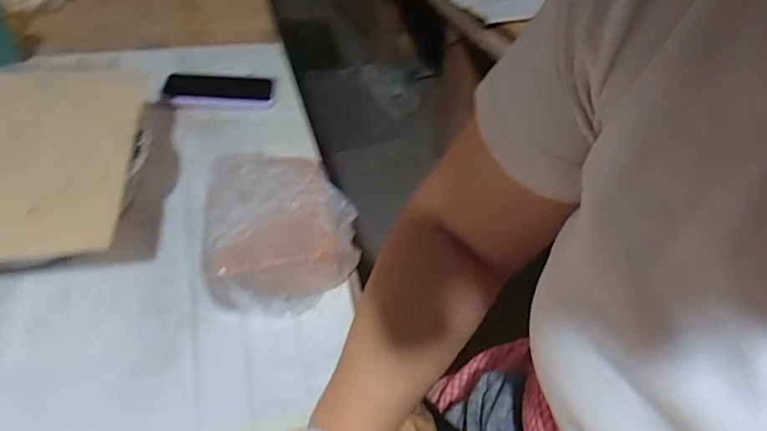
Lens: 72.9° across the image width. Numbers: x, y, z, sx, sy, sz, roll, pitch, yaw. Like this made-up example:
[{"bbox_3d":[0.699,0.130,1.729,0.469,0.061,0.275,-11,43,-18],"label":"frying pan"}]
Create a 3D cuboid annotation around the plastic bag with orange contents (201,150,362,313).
[{"bbox_3d":[-0.095,0.013,0.491,0.131,0.064,0.153,-3,42,-8],"label":"plastic bag with orange contents"}]

